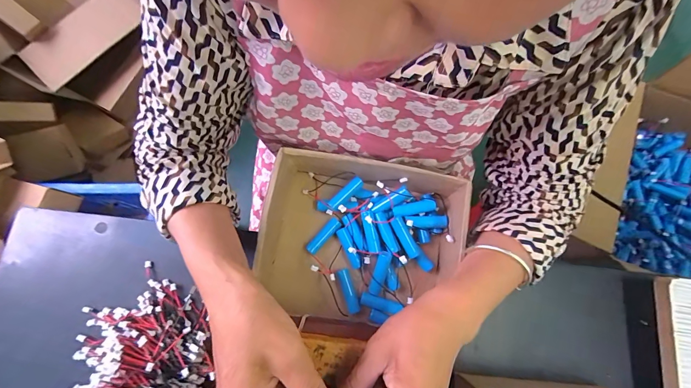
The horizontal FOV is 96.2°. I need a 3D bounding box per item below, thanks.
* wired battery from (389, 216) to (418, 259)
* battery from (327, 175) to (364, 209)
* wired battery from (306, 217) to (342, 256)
[{"bbox_3d":[0.067,0.048,0.349,0.015,0.011,0.048,-27,77,-5],"label":"wired battery"},{"bbox_3d":[0.000,0.000,0.368,0.048,0.011,0.012,-43,79,-11],"label":"battery"},{"bbox_3d":[-0.026,0.050,0.368,0.015,0.017,0.049,41,78,10],"label":"wired battery"}]

